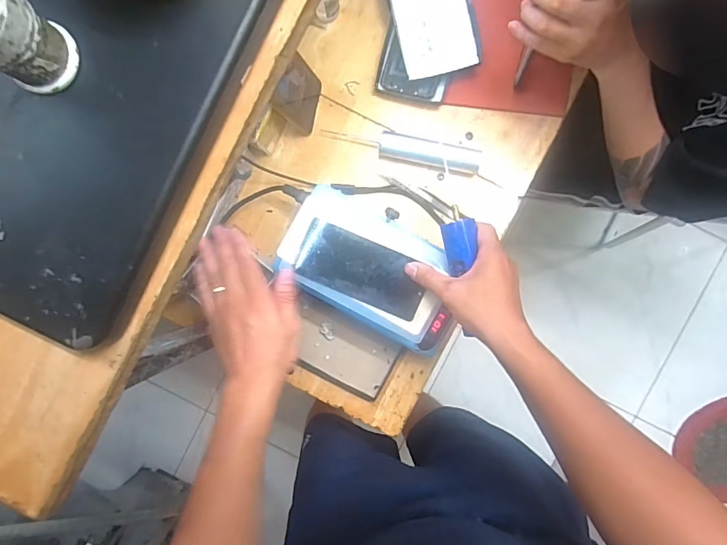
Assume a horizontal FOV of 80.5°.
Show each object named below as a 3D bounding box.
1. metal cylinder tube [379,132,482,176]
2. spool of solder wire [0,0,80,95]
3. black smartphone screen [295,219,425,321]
[{"bbox_3d":[0.094,-0.170,0.612,0.141,0.030,0.032,11,92,1],"label":"metal cylinder tube"},{"bbox_3d":[-0.154,-0.103,0.187,0.030,0.041,0.032,31,92,1],"label":"spool of solder wire"},{"bbox_3d":[-0.001,-0.001,0.490,0.148,0.007,0.069,29,92,-1],"label":"black smartphone screen"}]

